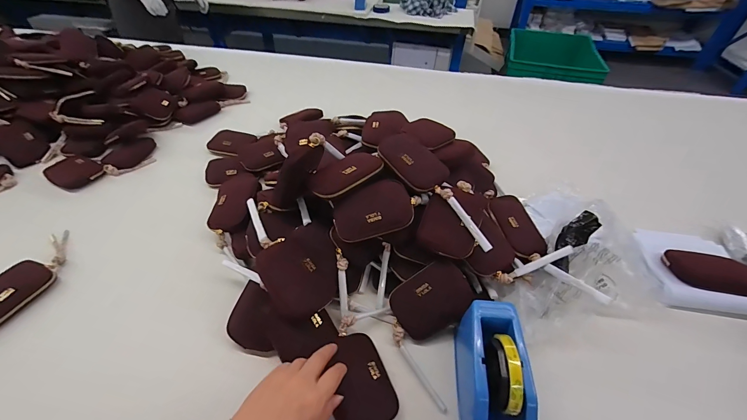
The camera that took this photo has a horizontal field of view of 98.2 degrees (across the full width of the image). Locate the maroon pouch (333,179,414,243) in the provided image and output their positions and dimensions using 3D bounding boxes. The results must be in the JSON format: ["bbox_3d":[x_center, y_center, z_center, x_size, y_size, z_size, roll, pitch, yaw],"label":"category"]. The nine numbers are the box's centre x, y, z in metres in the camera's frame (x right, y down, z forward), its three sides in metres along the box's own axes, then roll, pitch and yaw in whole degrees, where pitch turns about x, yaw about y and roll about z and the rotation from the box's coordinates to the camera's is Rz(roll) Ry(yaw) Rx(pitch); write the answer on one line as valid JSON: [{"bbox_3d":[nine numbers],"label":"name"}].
[{"bbox_3d":[-0.003,0.000,0.487,0.116,0.030,0.083,-13,74,5],"label":"maroon pouch"}]

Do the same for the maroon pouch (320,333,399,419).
[{"bbox_3d":[-0.019,0.218,0.417,0.077,0.021,0.114,-16,47,-17],"label":"maroon pouch"}]

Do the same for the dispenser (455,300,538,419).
[{"bbox_3d":[0.147,0.219,0.385,0.071,0.104,0.201,4,44,3],"label":"dispenser"}]

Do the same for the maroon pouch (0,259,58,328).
[{"bbox_3d":[-0.576,0.132,0.506,0.079,0.028,0.118,16,46,14],"label":"maroon pouch"}]

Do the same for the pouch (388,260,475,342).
[{"bbox_3d":[0.087,0.133,0.482,0.117,0.030,0.086,-34,82,3],"label":"pouch"}]

